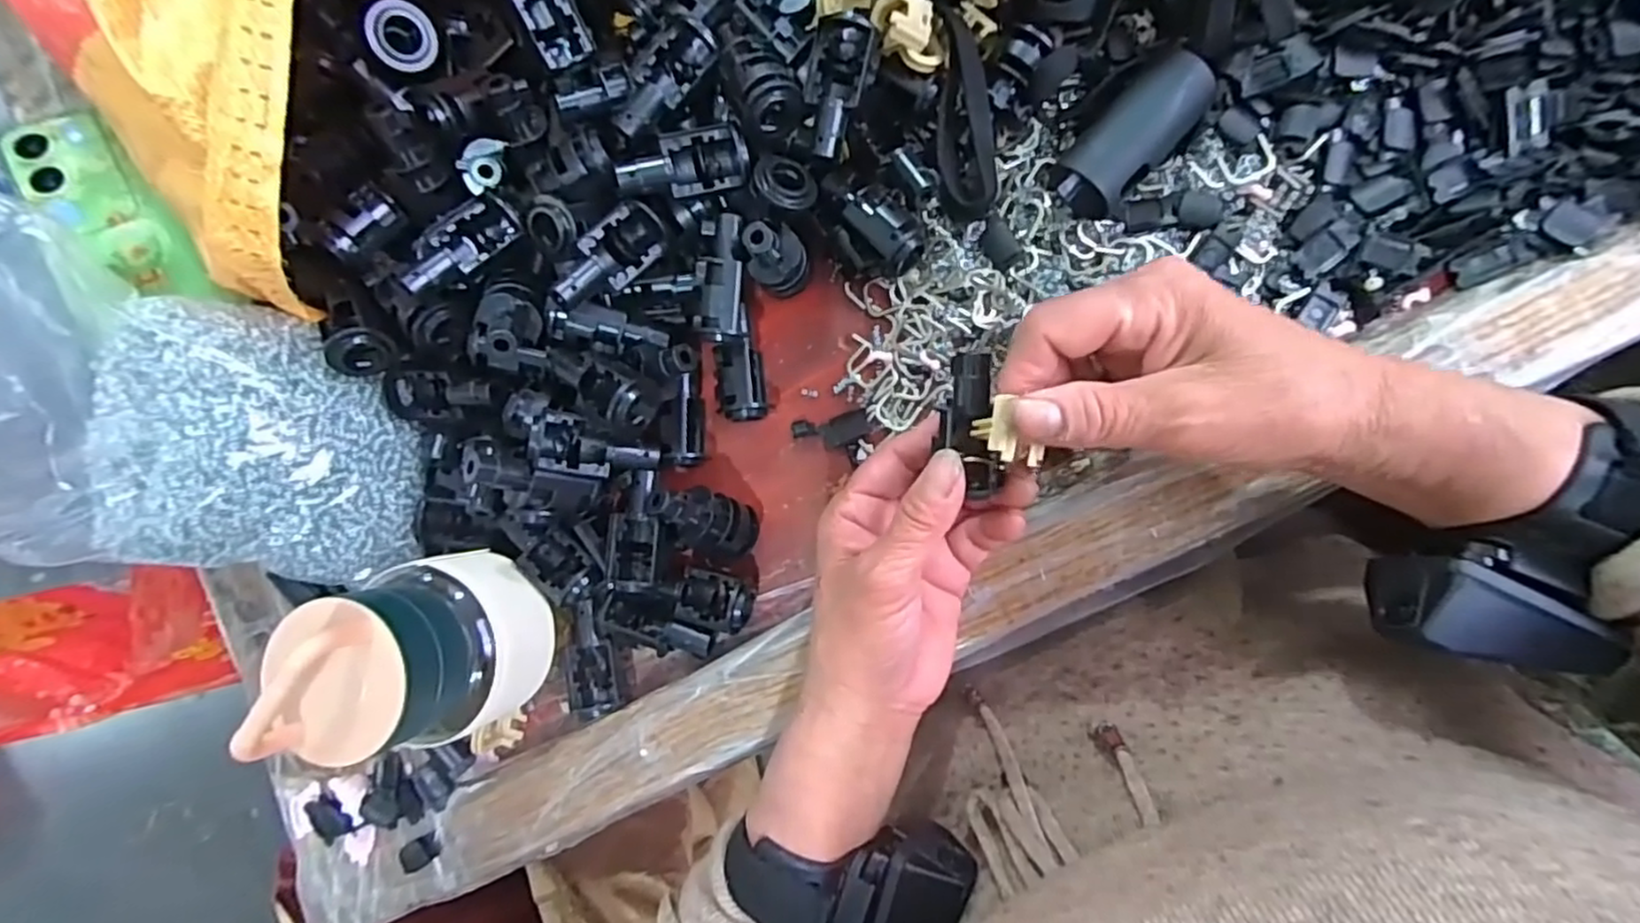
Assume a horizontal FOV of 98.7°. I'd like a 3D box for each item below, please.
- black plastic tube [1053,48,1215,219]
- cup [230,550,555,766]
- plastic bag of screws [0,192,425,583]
[{"bbox_3d":[0.127,-0.132,0.285,0.029,0.026,0.063,43,98,8],"label":"black plastic tube"},{"bbox_3d":[-0.163,0.079,0.286,0.060,0.112,0.074,-17,87,11],"label":"cup"},{"bbox_3d":[-0.282,-0.025,0.278,0.165,0.145,0.145,12,93,11],"label":"plastic bag of screws"}]

